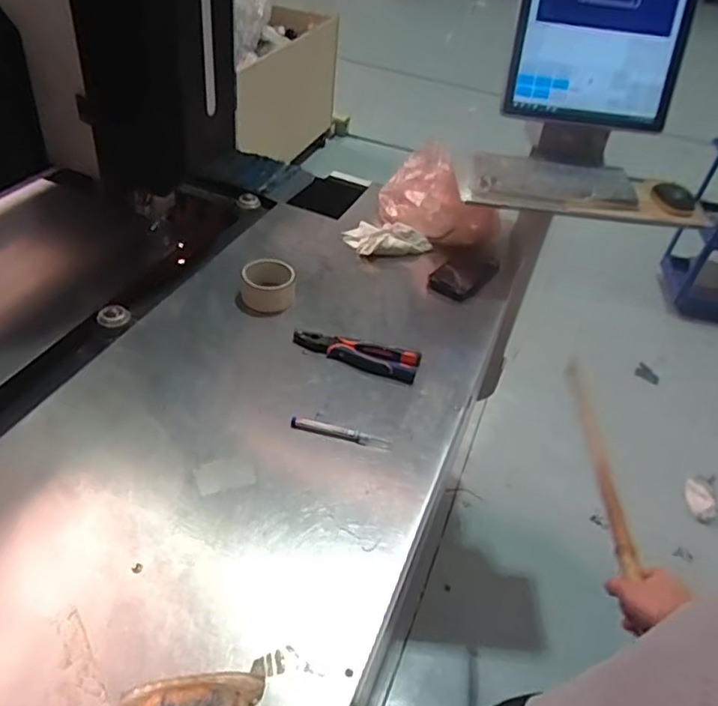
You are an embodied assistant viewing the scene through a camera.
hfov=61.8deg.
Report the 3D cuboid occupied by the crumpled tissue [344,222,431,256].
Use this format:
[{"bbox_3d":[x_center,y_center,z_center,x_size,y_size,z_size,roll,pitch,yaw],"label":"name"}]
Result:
[{"bbox_3d":[0.052,-0.222,1.178,0.174,0.044,0.100,19,44,9],"label":"crumpled tissue"}]

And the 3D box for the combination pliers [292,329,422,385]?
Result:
[{"bbox_3d":[-0.004,-0.002,0.932,0.195,0.026,0.062,18,41,10],"label":"combination pliers"}]

